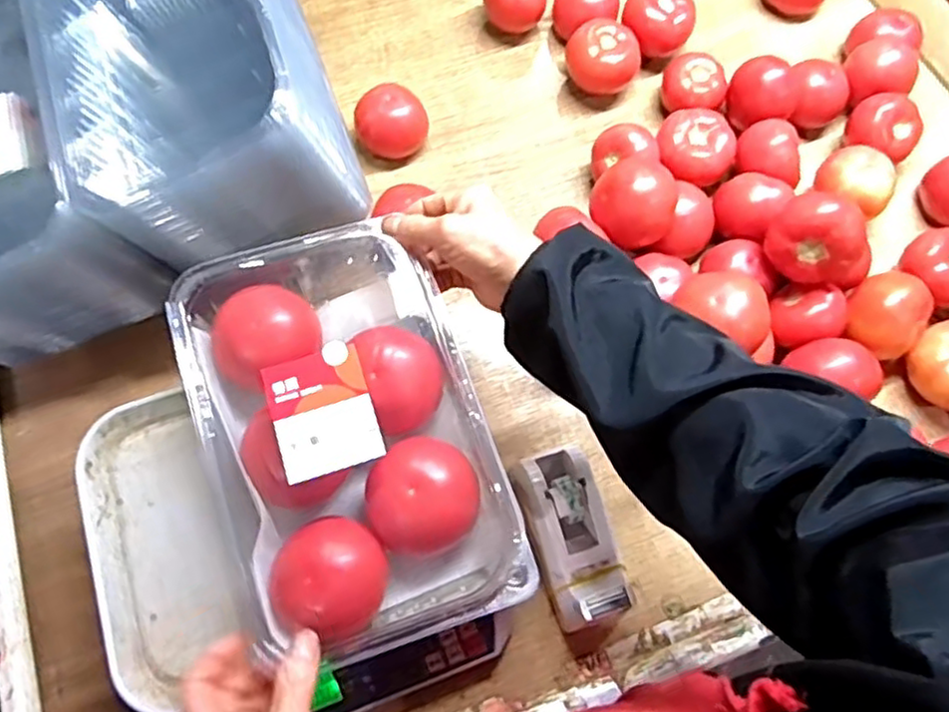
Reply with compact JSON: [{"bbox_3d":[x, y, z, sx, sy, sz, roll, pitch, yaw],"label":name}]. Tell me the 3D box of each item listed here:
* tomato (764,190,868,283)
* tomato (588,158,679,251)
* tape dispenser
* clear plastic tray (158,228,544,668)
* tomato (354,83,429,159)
[{"bbox_3d":[0.291,-0.099,0.587,0.074,0.069,0.055,33,74,10],"label":"tomato"},{"bbox_3d":[0.147,-0.135,0.611,0.072,0.056,0.063,-21,73,-7],"label":"tomato"},{"bbox_3d":[0.079,0.141,0.539,0.067,0.068,0.129,-19,72,-7],"label":"tape dispenser"},{"bbox_3d":[-0.088,0.047,0.463,0.177,0.088,0.268,-18,72,-6],"label":"clear plastic tray"},{"bbox_3d":[-0.084,-0.238,0.690,0.071,0.053,0.069,-9,71,-3],"label":"tomato"}]

